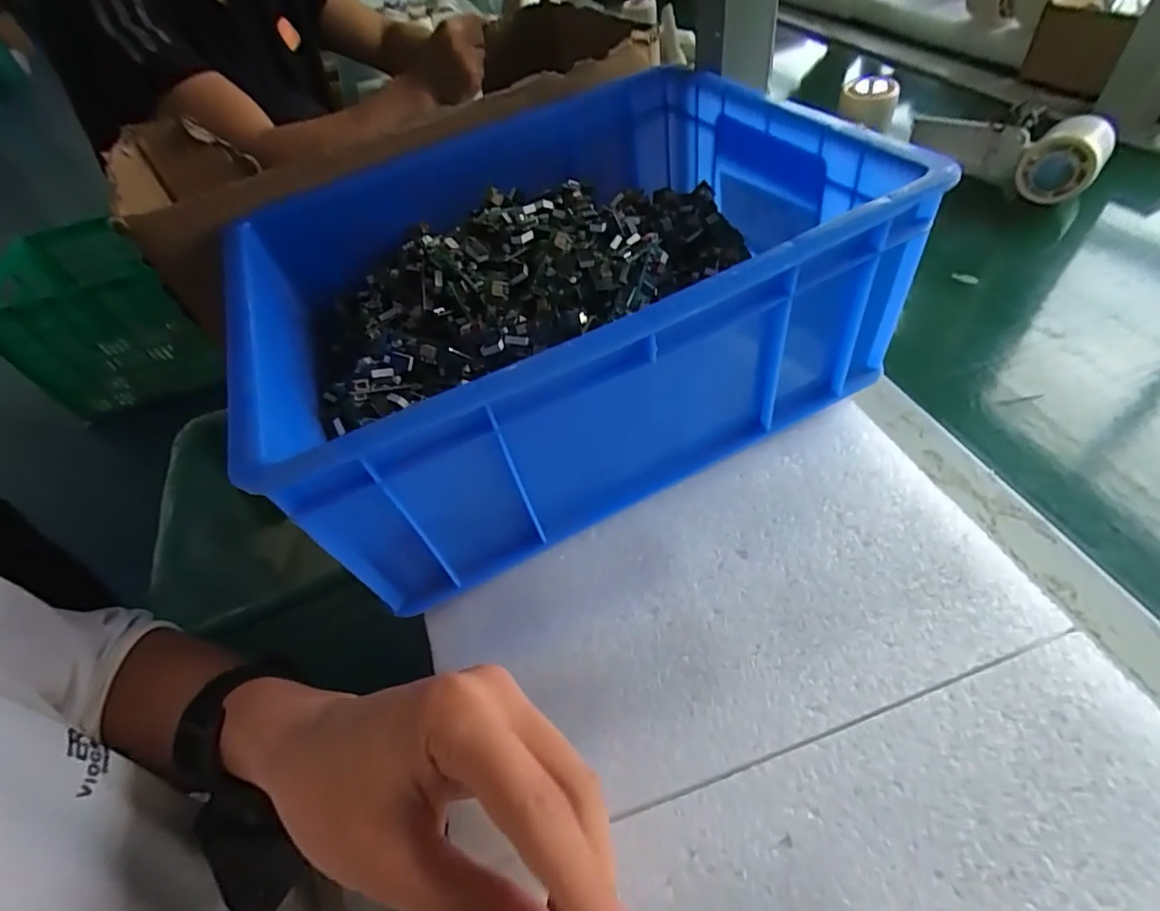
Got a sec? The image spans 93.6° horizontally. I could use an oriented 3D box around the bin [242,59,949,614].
[{"bbox_3d":[-0.015,-0.104,0.343,0.332,0.126,0.269,-26,51,-10],"label":"bin"}]

